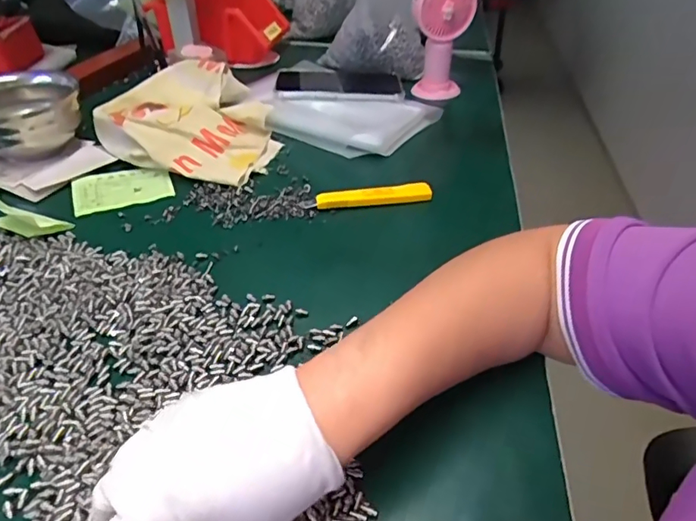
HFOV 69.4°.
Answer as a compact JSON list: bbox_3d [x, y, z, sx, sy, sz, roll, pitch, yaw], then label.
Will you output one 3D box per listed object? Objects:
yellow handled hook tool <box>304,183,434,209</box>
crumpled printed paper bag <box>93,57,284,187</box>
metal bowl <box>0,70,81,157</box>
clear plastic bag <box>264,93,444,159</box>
[{"bbox_3d":[0.020,-0.061,0.488,0.123,0.018,0.016,-5,42,-10],"label":"yellow handled hook tool"},{"bbox_3d":[-0.172,-0.169,0.574,0.197,0.055,0.181,17,43,15],"label":"crumpled printed paper bag"},{"bbox_3d":[-0.358,-0.158,0.554,0.125,0.065,0.115,-25,49,-28],"label":"metal bowl"},{"bbox_3d":[0.001,-0.179,0.611,0.185,0.024,0.145,20,44,20],"label":"clear plastic bag"}]

